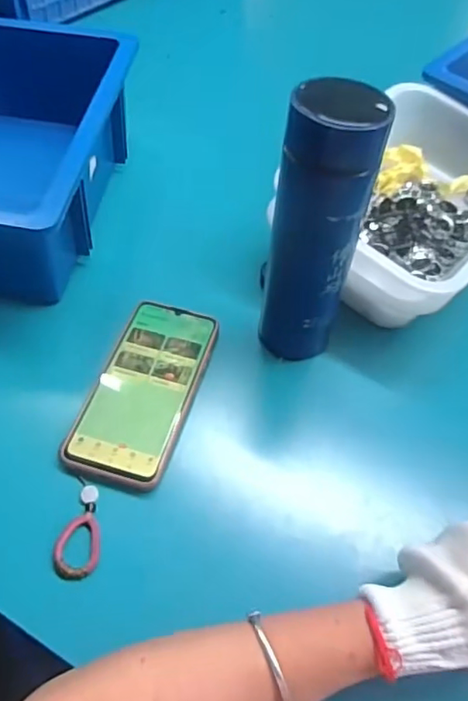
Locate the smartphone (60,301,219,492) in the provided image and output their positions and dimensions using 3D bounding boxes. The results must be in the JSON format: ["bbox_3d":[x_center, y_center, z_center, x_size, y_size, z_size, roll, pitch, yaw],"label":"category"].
[{"bbox_3d":[-0.072,0.031,0.461,0.080,0.011,0.166,15,55,7],"label":"smartphone"}]

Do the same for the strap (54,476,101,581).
[{"bbox_3d":[-0.108,0.124,0.397,0.030,0.006,0.069,-2,55,-5],"label":"strap"}]

